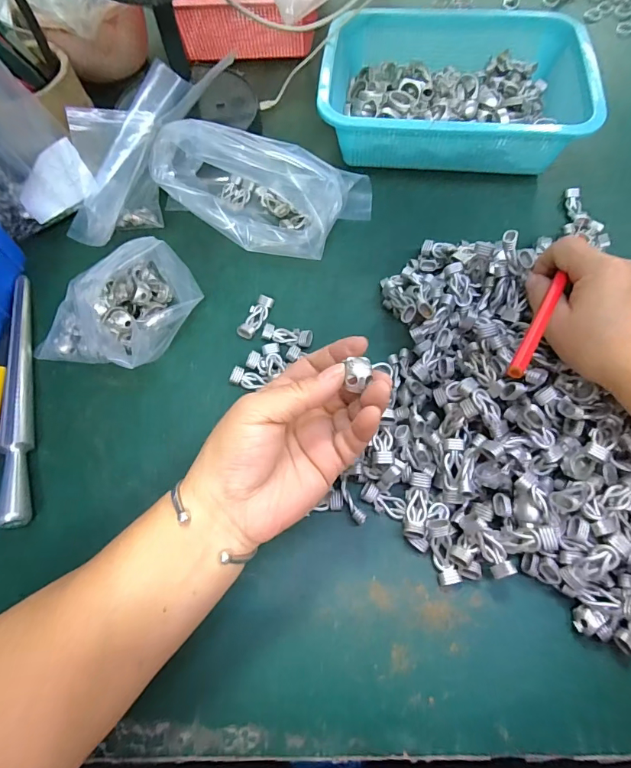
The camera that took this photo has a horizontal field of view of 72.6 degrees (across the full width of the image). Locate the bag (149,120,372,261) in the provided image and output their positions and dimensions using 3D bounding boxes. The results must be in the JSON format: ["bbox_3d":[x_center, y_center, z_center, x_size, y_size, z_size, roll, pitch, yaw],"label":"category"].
[{"bbox_3d":[-0.049,-0.184,0.407,0.192,0.098,0.105,9,66,7],"label":"bag"}]

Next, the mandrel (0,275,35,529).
[{"bbox_3d":[-0.257,0.003,0.368,0.019,0.023,0.234,-15,65,-4],"label":"mandrel"}]

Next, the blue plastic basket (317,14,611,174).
[{"bbox_3d":[0.147,-0.318,0.472,0.264,0.071,0.180,7,66,6],"label":"blue plastic basket"}]

